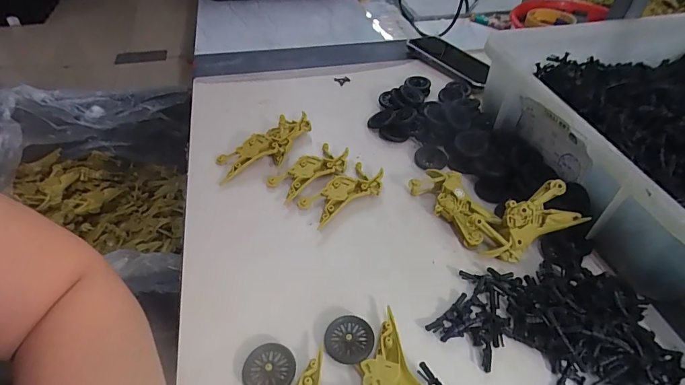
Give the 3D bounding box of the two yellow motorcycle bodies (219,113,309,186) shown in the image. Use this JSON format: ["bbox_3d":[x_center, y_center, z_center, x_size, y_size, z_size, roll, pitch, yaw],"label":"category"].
[{"bbox_3d":[-0.087,-0.057,0.459,0.066,0.031,0.135,32,52,27],"label":"two yellow motorcycle bodies"}]

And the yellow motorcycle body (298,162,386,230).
[{"bbox_3d":[0.001,0.000,0.421,0.090,0.018,0.045,-29,53,-28],"label":"yellow motorcycle body"}]

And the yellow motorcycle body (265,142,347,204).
[{"bbox_3d":[-0.038,-0.024,0.444,0.089,0.020,0.045,-30,53,-29],"label":"yellow motorcycle body"}]

